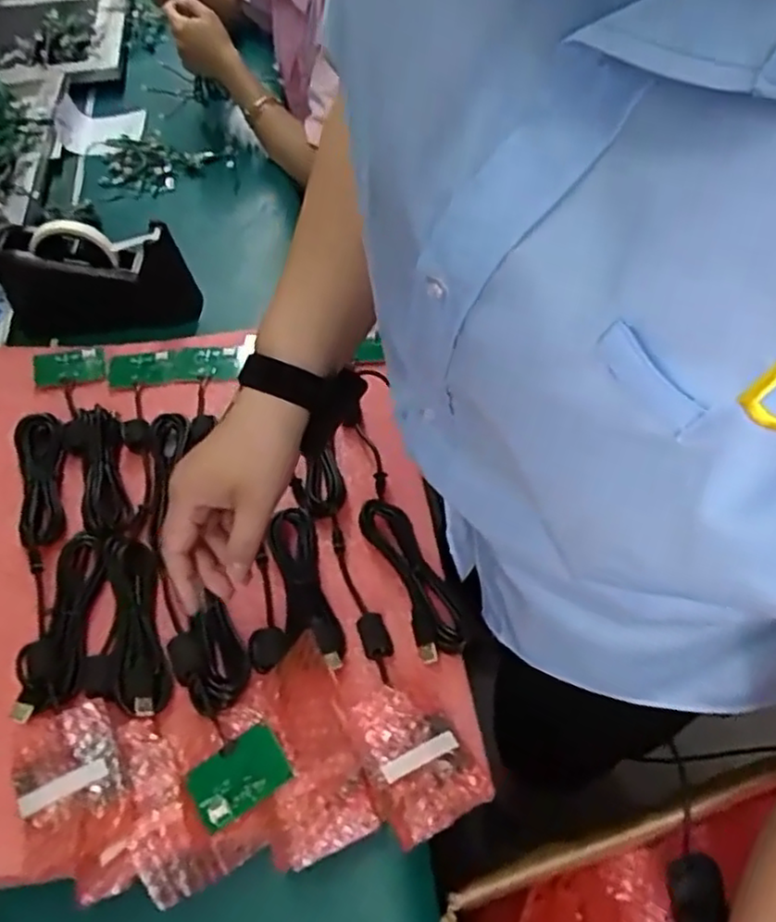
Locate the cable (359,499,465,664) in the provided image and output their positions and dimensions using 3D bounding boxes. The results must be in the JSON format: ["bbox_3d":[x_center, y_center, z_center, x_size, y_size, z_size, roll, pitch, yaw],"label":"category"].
[{"bbox_3d":[0.022,0.090,0.562,0.045,0.022,0.140,-20,53,-12],"label":"cable"}]

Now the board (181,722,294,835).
[{"bbox_3d":[-0.104,0.218,0.474,0.066,0.004,0.044,-34,64,-9],"label":"board"}]

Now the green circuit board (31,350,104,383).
[{"bbox_3d":[-0.336,-0.098,0.721,0.070,0.005,0.037,-8,61,-13],"label":"green circuit board"}]

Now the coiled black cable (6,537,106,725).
[{"bbox_3d":[-0.257,0.121,0.536,0.042,0.026,0.152,-6,52,-1],"label":"coiled black cable"}]

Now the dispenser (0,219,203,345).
[{"bbox_3d":[-0.324,-0.188,0.752,0.202,0.113,0.091,-3,52,2],"label":"dispenser"}]

